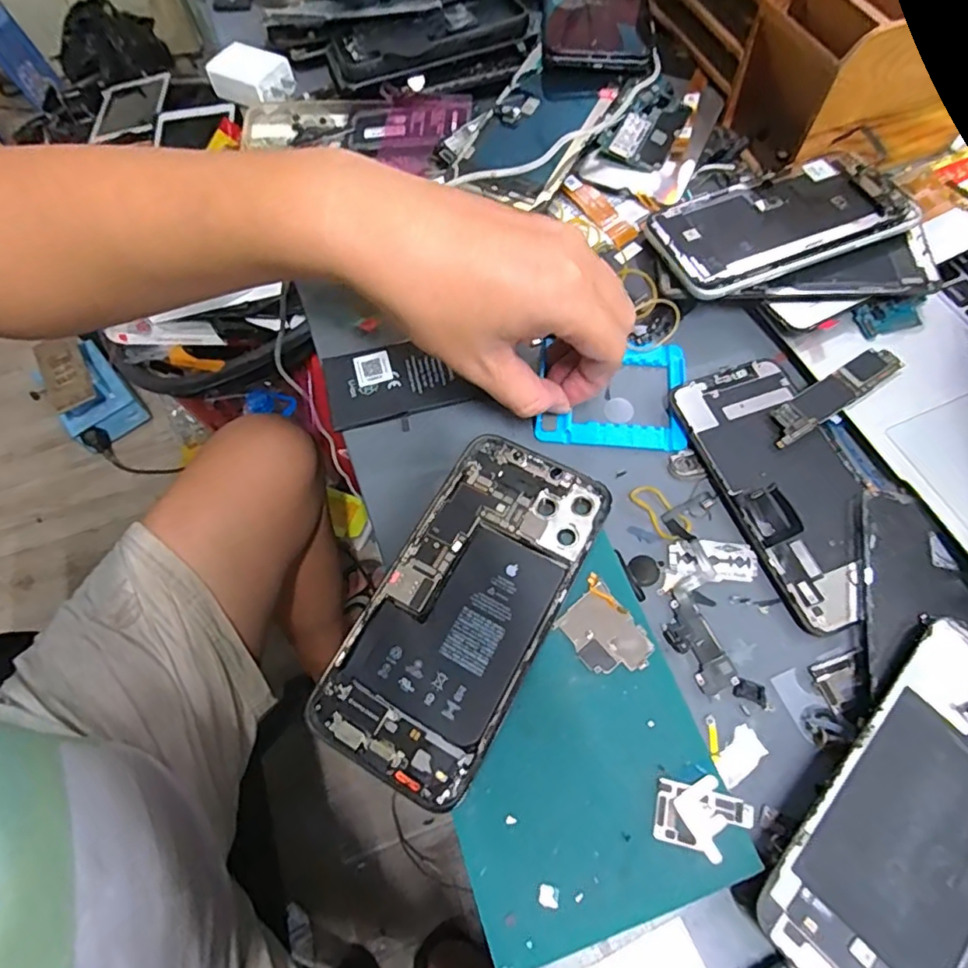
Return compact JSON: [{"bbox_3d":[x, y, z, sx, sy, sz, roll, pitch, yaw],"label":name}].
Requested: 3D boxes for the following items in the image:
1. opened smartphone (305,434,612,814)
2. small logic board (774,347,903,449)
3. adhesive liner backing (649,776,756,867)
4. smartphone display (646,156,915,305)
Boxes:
[{"bbox_3d":[-0.007,0.053,0.262,0.076,0.006,0.159,28,68,12],"label":"opened smartphone"},{"bbox_3d":[0.190,-0.049,0.313,0.085,0.004,0.020,-31,70,-9],"label":"small logic board"},{"bbox_3d":[0.086,0.130,0.225,0.036,0.005,0.027,19,66,10],"label":"adhesive liner backing"},{"bbox_3d":[0.175,-0.158,0.347,0.143,0.007,0.072,-20,64,-4],"label":"smartphone display"}]

